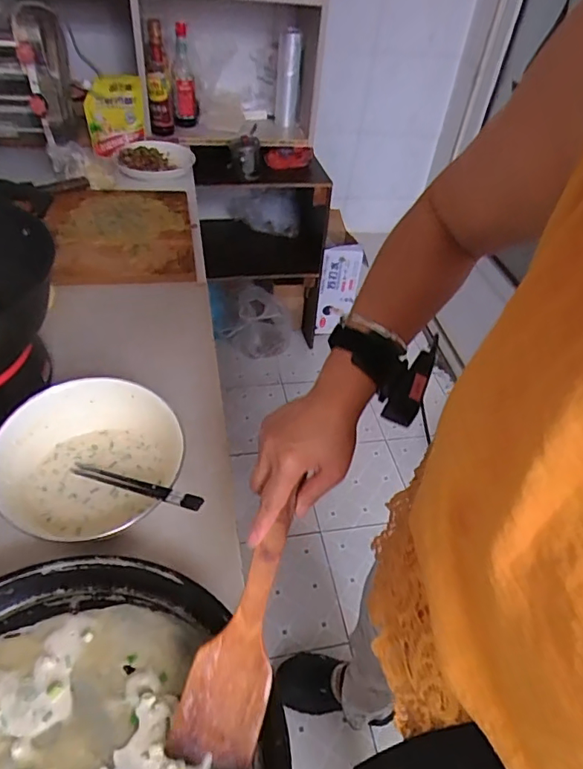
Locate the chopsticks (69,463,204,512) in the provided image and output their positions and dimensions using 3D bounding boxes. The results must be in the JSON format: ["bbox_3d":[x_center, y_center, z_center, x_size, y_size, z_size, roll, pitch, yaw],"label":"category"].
[{"bbox_3d":[-0.174,0.110,0.549,0.204,0.011,0.015,6,39,33],"label":"chopsticks"}]

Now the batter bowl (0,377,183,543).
[{"bbox_3d":[-0.231,0.086,0.586,0.193,0.094,0.163,-14,48,-20],"label":"batter bowl"}]

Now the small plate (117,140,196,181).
[{"bbox_3d":[-0.355,-0.578,1.294,0.201,0.035,0.191,-7,46,-15],"label":"small plate"}]

